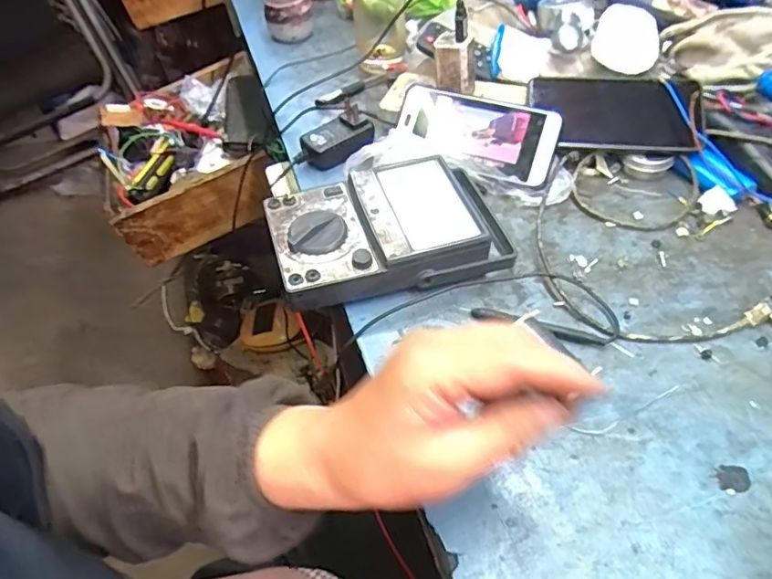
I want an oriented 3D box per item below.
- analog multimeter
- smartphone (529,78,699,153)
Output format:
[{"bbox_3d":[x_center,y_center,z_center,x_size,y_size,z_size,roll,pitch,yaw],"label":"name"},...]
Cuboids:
[{"bbox_3d":[0.004,-0.052,0.468,0.194,0.046,0.124,-14,51,-10],"label":"analog multimeter"},{"bbox_3d":[0.214,-0.170,0.530,0.147,0.015,0.082,6,69,2],"label":"smartphone"}]

